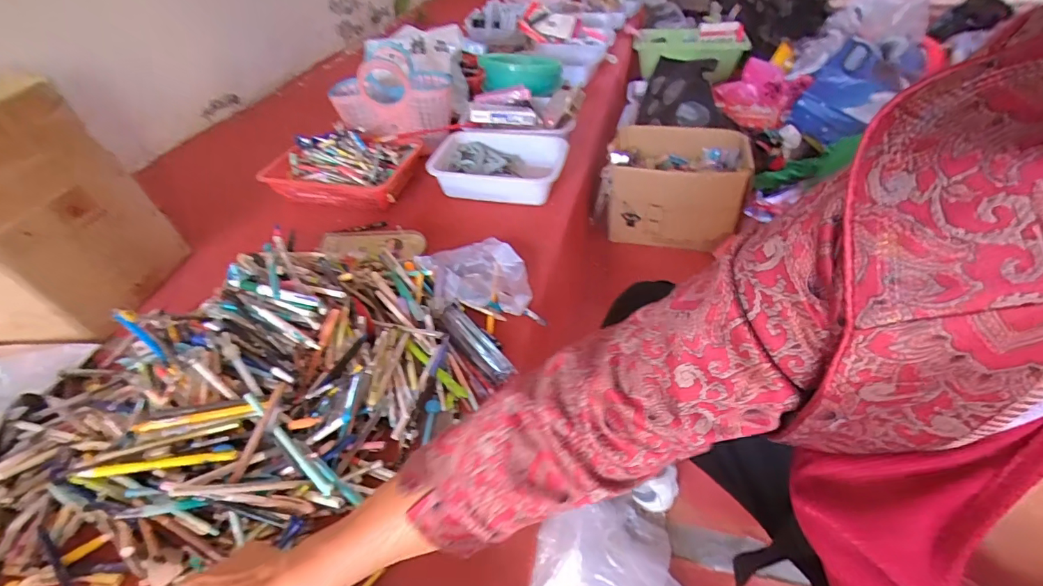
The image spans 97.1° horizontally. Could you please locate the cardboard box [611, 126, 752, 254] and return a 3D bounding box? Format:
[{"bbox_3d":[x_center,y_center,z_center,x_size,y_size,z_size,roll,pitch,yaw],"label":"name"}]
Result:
[{"bbox_3d":[0.375,-0.258,1.141,0.287,0.220,0.213,4,43,10],"label":"cardboard box"}]

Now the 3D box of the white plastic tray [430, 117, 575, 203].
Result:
[{"bbox_3d":[-0.044,-0.300,1.077,0.292,0.077,0.242,3,43,9],"label":"white plastic tray"}]

